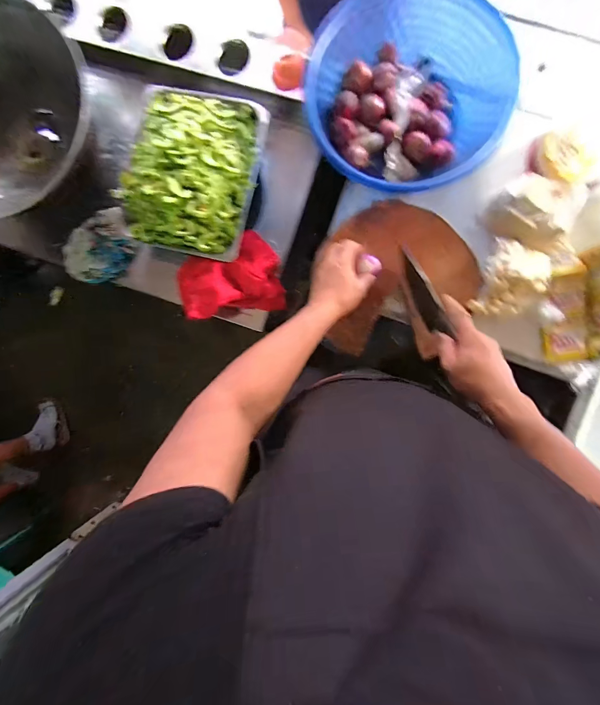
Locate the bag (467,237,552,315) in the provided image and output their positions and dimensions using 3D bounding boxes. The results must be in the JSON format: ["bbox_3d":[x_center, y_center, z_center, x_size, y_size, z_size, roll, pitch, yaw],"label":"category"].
[{"bbox_3d":[0.392,-0.131,0.602,0.102,0.060,0.133,30,94,4],"label":"bag"}]

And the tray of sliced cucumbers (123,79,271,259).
[{"bbox_3d":[-0.209,-0.360,0.620,0.233,0.090,0.311,15,93,5],"label":"tray of sliced cucumbers"}]

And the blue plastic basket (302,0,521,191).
[{"bbox_3d":[0.193,-0.458,0.592,0.339,0.113,0.317,0,92,5],"label":"blue plastic basket"}]

